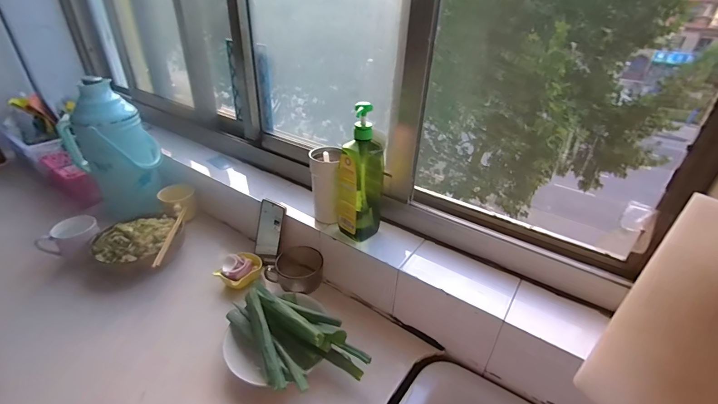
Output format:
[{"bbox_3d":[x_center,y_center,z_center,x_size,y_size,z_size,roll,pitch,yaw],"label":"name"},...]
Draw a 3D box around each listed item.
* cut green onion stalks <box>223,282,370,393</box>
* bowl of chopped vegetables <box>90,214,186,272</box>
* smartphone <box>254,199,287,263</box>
[{"bbox_3d":[-0.121,0.236,0.616,0.147,0.053,0.257,-22,38,-34],"label":"cut green onion stalks"},{"bbox_3d":[-0.533,0.107,0.831,0.151,0.102,0.186,28,39,36],"label":"bowl of chopped vegetables"},{"bbox_3d":[-0.218,0.071,0.815,0.076,0.146,0.014,18,13,26],"label":"smartphone"}]

